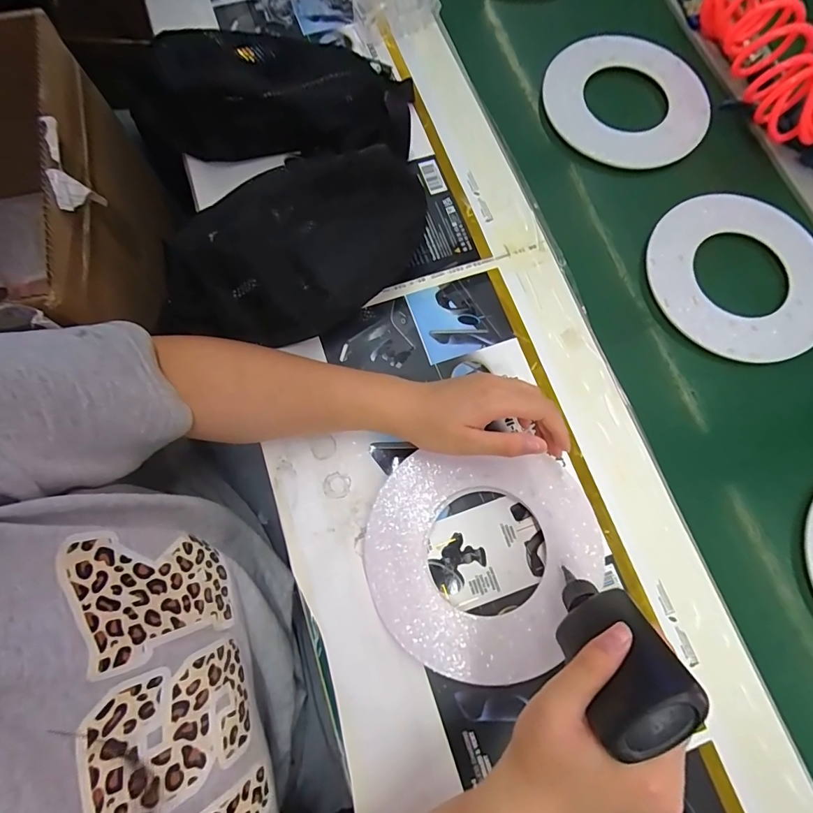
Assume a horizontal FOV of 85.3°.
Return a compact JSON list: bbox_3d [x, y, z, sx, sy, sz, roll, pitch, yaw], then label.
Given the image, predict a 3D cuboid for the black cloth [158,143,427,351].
[{"bbox_3d":[-0.090,-0.145,0.408,0.283,0.091,0.115,-36,79,-10],"label":"black cloth"}]

